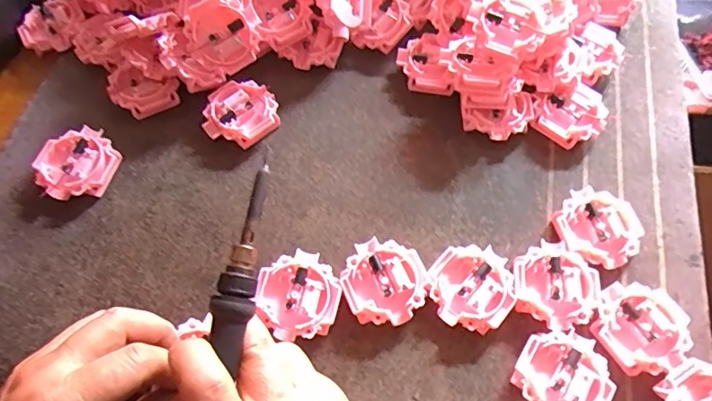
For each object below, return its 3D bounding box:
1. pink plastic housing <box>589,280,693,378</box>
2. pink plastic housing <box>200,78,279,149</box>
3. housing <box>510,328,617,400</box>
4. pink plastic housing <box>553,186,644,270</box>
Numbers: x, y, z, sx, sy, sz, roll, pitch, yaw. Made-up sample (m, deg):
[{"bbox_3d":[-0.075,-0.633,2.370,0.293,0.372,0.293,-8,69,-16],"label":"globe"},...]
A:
[{"bbox_3d":[0.173,0.078,0.310,0.054,0.014,0.053,0,63,0],"label":"pink plastic housing"},{"bbox_3d":[-0.087,-0.066,0.376,0.055,0.014,0.051,-41,70,-18],"label":"pink plastic housing"},{"bbox_3d":[0.122,0.104,0.296,0.052,0.013,0.055,0,63,0],"label":"housing"},{"bbox_3d":[0.162,0.019,0.341,0.052,0.014,0.052,0,63,0],"label":"pink plastic housing"}]

